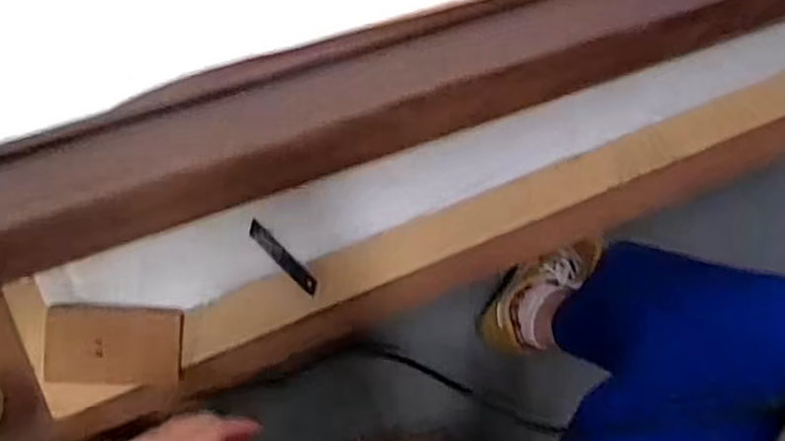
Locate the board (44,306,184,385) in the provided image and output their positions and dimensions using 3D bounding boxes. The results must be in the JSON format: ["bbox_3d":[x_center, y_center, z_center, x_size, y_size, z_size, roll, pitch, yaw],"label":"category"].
[{"bbox_3d":[-0.295,0.135,0.690,0.133,0.009,0.082,5,93,-18],"label":"board"}]

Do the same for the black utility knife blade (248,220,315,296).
[{"bbox_3d":[-0.121,0.042,0.718,0.017,0.004,0.101,-45,97,-3],"label":"black utility knife blade"}]

